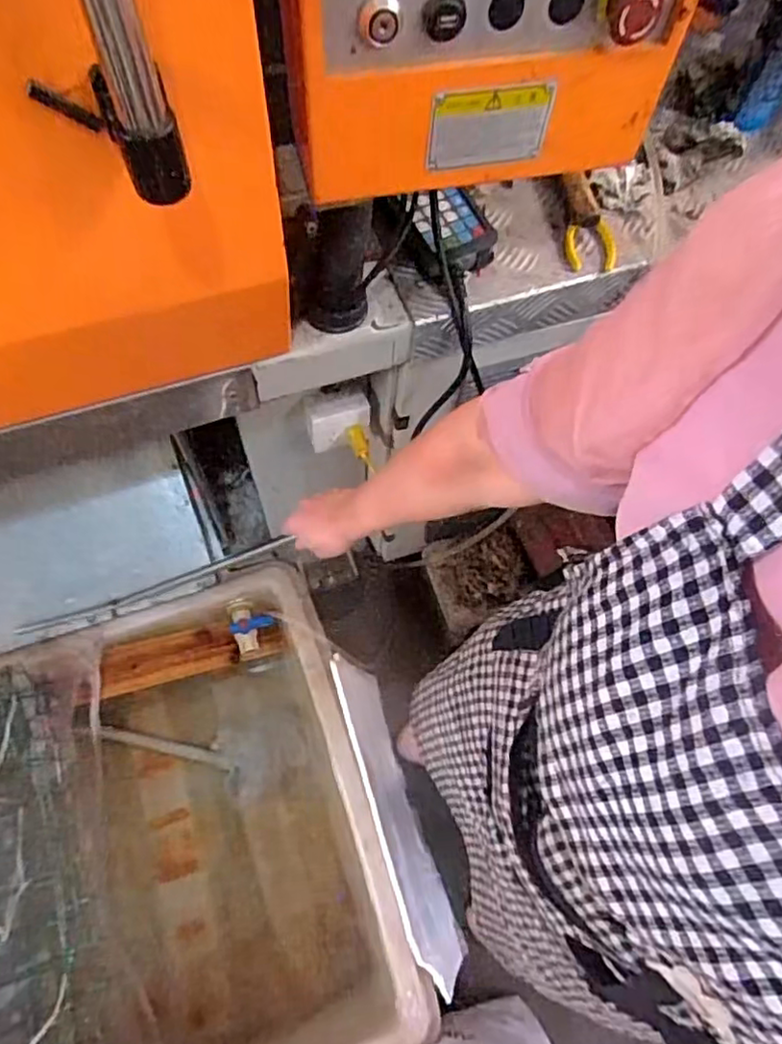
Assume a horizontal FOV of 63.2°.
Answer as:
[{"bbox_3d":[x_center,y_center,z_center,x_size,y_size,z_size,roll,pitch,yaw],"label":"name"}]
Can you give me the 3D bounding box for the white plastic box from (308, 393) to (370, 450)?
[{"bbox_3d":[-0.075,-0.145,0.916,0.090,0.073,0.031,-17,67,-11],"label":"white plastic box"}]

